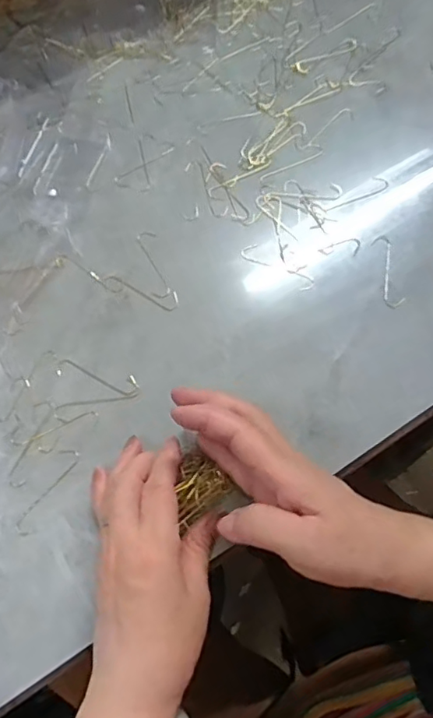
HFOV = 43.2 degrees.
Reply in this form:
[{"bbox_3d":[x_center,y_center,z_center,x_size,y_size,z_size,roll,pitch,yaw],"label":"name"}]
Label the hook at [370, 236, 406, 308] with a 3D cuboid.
[{"bbox_3d":[0.132,-0.068,0.424,0.016,0.004,0.064,-6,67,0],"label":"hook"}]

